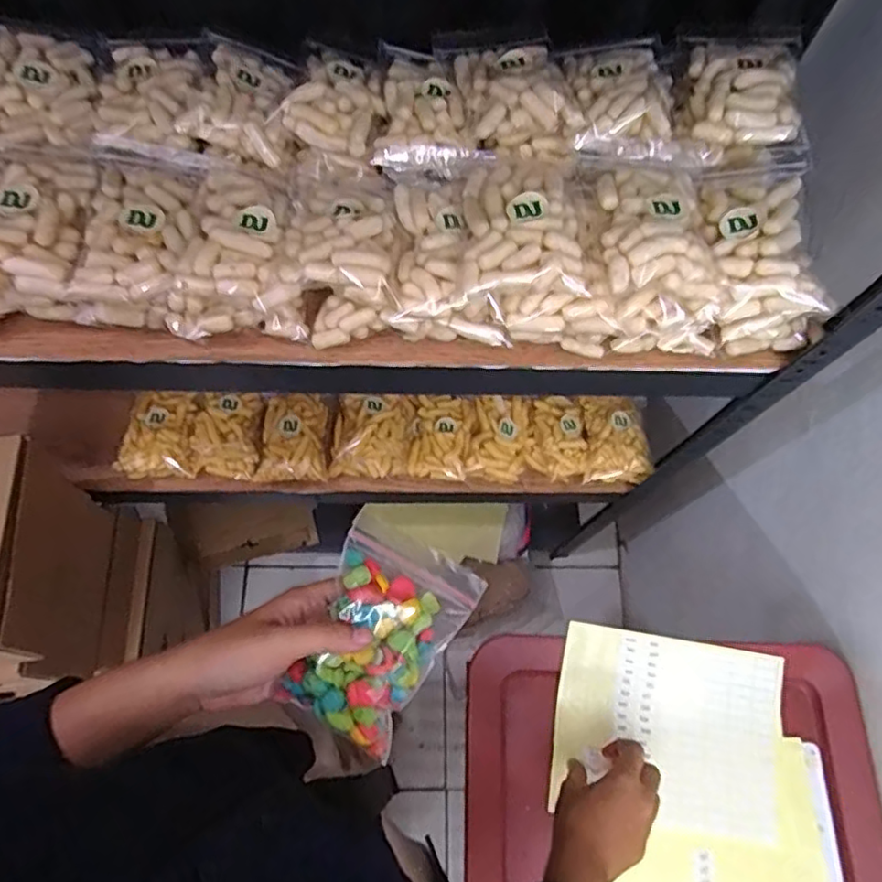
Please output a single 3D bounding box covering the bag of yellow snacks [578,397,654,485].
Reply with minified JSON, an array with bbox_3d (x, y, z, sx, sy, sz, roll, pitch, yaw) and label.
[{"bbox_3d":[0.229,0.001,0.810,0.088,0.054,0.108,1,68,-2],"label":"bag of yellow snacks"}]

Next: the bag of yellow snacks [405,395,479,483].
[{"bbox_3d":[0.002,-0.006,0.796,0.085,0.035,0.106,6,68,-1],"label":"bag of yellow snacks"}]

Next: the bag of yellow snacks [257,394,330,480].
[{"bbox_3d":[-0.189,-0.005,0.792,0.084,0.044,0.112,1,68,-2],"label":"bag of yellow snacks"}]

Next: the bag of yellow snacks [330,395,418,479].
[{"bbox_3d":[-0.088,-0.013,0.795,0.111,0.065,0.108,-1,68,-3],"label":"bag of yellow snacks"}]

